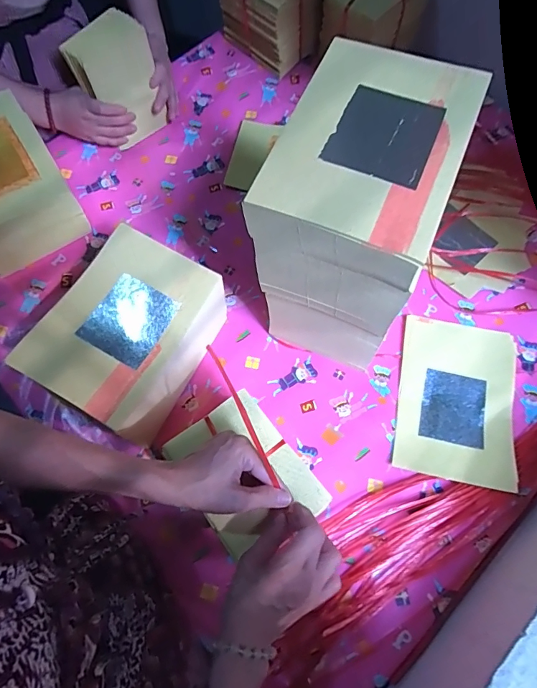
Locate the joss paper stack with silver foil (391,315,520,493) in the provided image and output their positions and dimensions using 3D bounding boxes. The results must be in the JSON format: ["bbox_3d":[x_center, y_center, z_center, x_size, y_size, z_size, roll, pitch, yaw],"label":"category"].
[{"bbox_3d":[0.280,0.078,0.614,0.166,0.022,0.235,11,72,3],"label":"joss paper stack with silver foil"}]

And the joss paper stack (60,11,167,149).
[{"bbox_3d":[-0.254,-0.446,0.720,0.123,0.179,0.039,-28,59,-5],"label":"joss paper stack"}]

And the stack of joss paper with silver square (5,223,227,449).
[{"bbox_3d":[-0.185,-0.009,0.579,0.170,0.143,0.226,28,73,8],"label":"stack of joss paper with silver square"}]

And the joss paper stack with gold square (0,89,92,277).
[{"bbox_3d":[-0.412,-0.240,0.666,0.160,0.148,0.213,-31,75,-11],"label":"joss paper stack with gold square"}]

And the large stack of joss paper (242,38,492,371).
[{"bbox_3d":[0.098,-0.145,0.513,0.166,0.286,0.222,23,73,7],"label":"large stack of joss paper"}]

